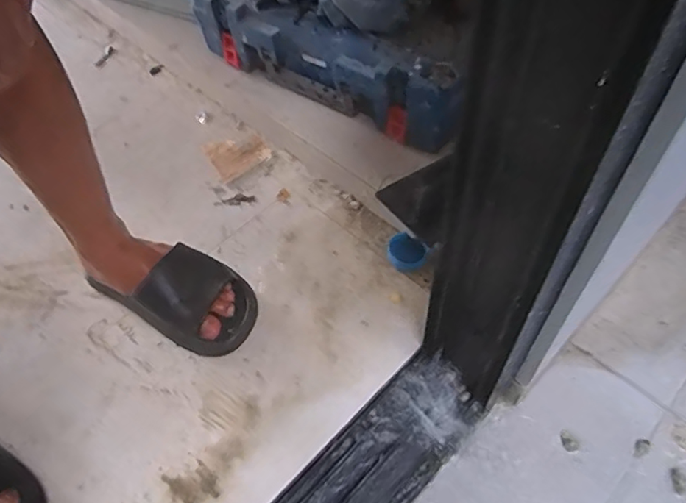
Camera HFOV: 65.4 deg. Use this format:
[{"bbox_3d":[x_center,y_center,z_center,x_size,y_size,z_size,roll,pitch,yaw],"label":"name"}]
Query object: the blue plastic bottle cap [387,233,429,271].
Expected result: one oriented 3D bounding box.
[{"bbox_3d":[0.092,0.002,0.758,0.055,0.032,0.051,-2,54,2],"label":"blue plastic bottle cap"}]

